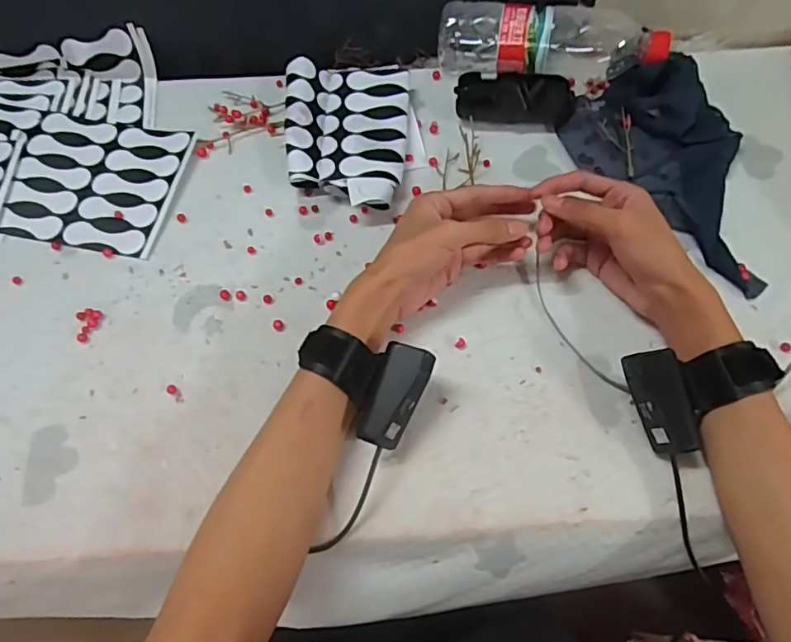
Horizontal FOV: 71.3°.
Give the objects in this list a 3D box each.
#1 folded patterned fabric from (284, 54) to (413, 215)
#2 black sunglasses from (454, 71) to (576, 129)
[{"bbox_3d":[-0.047,-0.177,0.527,0.116,0.029,0.177,0,63,-3],"label":"folded patterned fabric"},{"bbox_3d":[0.116,-0.219,0.543,0.112,0.024,0.053,0,63,-3],"label":"black sunglasses"}]

